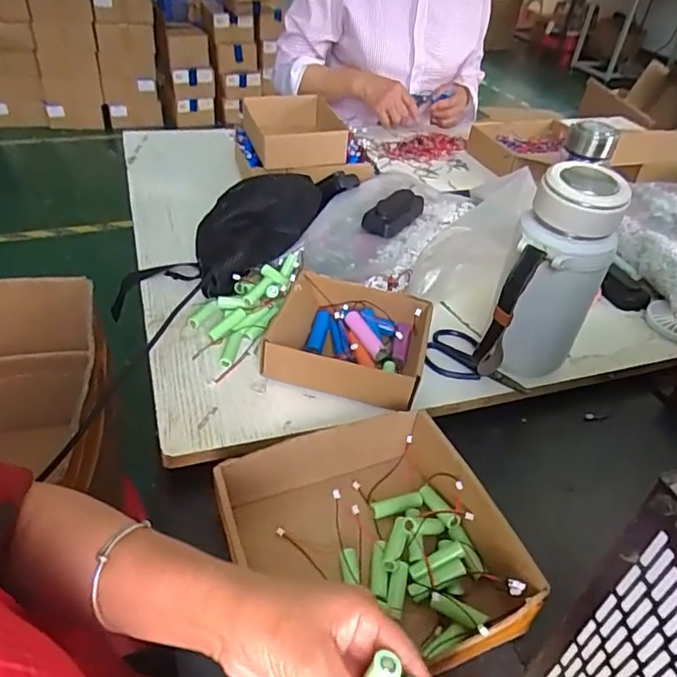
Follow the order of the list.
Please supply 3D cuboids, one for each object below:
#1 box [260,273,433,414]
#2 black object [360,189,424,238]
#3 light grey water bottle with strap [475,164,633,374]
[{"bbox_3d":[0.012,0.000,0.600,0.162,0.052,0.133,14,41,9],"label":"box"},{"bbox_3d":[0.079,-0.178,0.775,0.054,0.031,0.106,22,43,19],"label":"black object"},{"bbox_3d":[0.215,-0.059,0.572,0.095,0.208,0.104,22,43,19],"label":"light grey water bottle with strap"}]

